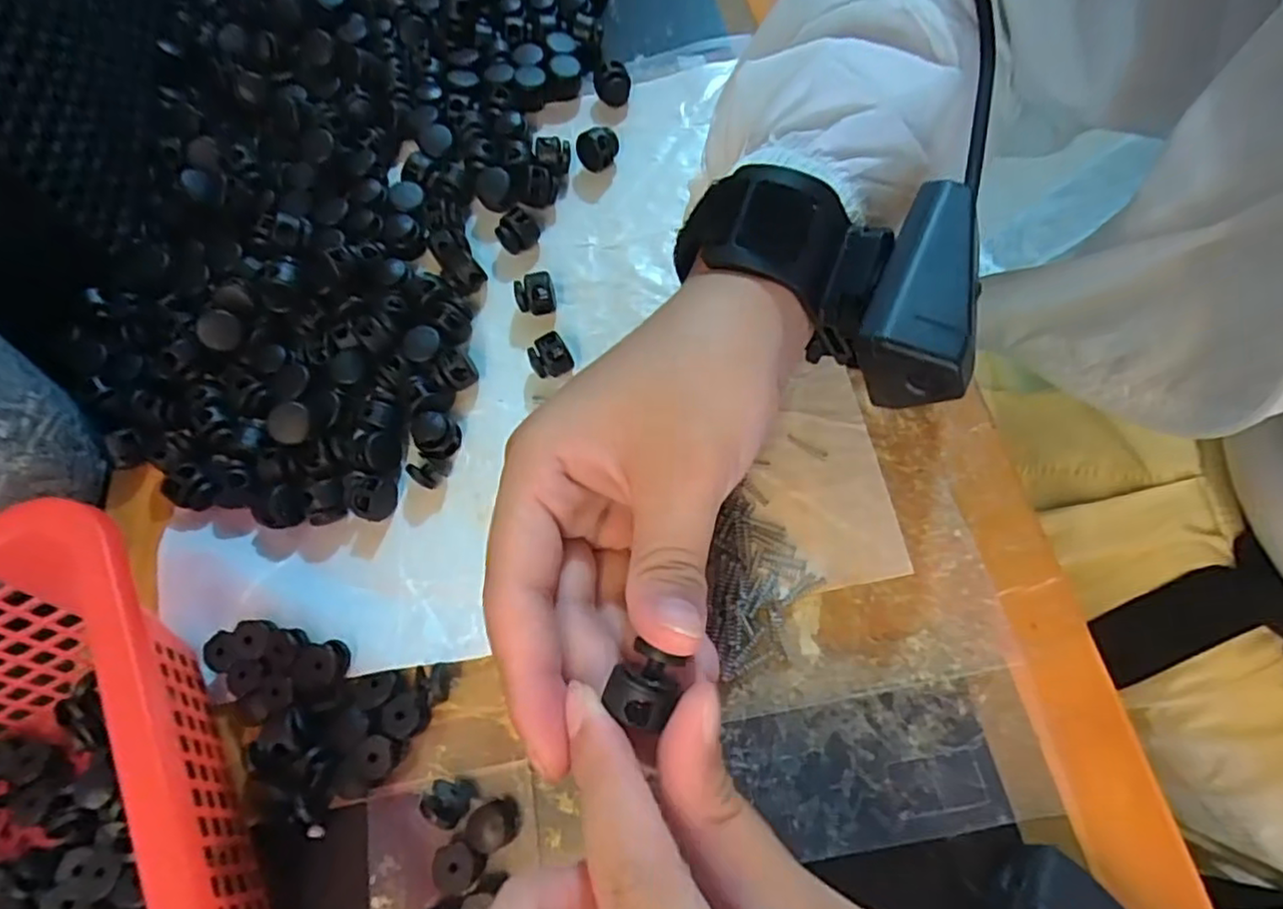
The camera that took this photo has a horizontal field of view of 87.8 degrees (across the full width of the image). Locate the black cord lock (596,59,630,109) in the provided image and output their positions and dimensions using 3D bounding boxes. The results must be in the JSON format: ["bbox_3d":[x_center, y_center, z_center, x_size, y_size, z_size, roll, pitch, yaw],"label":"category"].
[{"bbox_3d":[-0.013,-0.174,0.316,0.016,0.019,0.014,-1,67,6],"label":"black cord lock"}]

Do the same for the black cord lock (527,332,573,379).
[{"bbox_3d":[-0.037,-0.038,0.268,0.015,0.014,0.016,-25,67,-5],"label":"black cord lock"}]

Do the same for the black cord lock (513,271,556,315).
[{"bbox_3d":[-0.044,-0.066,0.279,0.016,0.014,0.013,-17,67,-2],"label":"black cord lock"}]

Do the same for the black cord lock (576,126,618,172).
[{"bbox_3d":[-0.020,-0.139,0.303,0.016,0.017,0.013,-32,68,-8],"label":"black cord lock"}]

